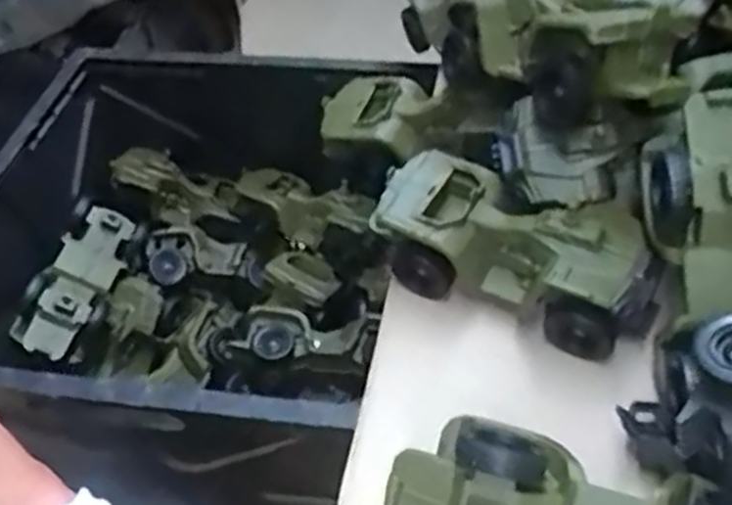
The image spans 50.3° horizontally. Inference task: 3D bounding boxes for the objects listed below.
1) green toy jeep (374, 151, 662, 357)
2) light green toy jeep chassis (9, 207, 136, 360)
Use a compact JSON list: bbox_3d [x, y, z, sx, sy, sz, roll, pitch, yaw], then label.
[{"bbox_3d":[0.101,-0.003,0.524,0.187,0.069,0.081,23,55,25],"label":"green toy jeep"},{"bbox_3d":[-0.303,0.027,0.821,0.069,0.033,0.173,34,62,-17],"label":"light green toy jeep chassis"}]

